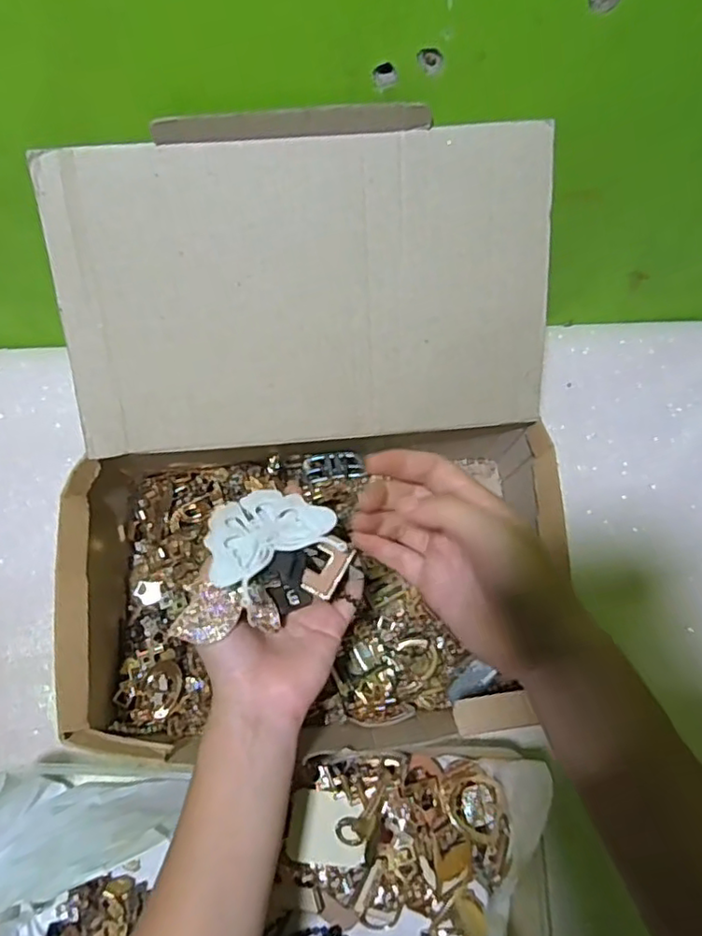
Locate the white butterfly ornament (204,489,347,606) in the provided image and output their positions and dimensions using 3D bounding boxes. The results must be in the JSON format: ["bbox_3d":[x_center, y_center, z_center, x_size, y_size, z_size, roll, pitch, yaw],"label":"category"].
[{"bbox_3d":[-0.048,0.036,0.356,0.074,0.007,0.058,-20,49,-19],"label":"white butterfly ornament"}]

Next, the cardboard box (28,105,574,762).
[{"bbox_3d":[-0.027,-0.003,0.426,0.337,0.227,0.338,-3,70,-4],"label":"cardboard box"}]

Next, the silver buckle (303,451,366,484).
[{"bbox_3d":[-0.014,-0.001,0.509,0.049,0.004,0.023,-8,102,8],"label":"silver buckle"}]

